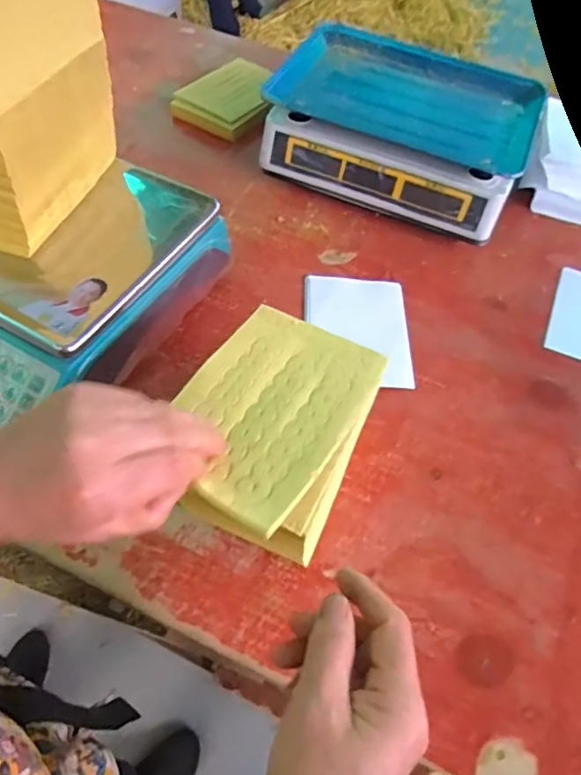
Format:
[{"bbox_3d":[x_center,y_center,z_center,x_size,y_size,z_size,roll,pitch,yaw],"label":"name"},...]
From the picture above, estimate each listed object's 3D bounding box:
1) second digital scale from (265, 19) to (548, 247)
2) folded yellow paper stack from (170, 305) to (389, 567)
[{"bbox_3d":[0.156,-0.355,0.718,0.334,0.116,0.258,22,60,10],"label":"second digital scale"},{"bbox_3d":[-0.014,0.017,0.354,0.121,0.035,0.173,22,57,10],"label":"folded yellow paper stack"}]

